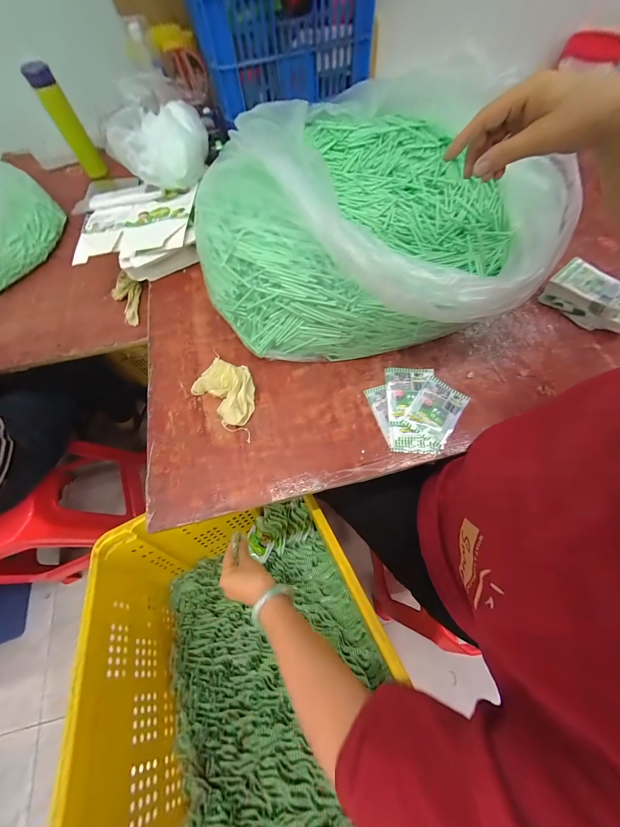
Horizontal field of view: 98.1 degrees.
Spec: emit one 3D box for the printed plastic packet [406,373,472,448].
[{"bbox_3d":[0.191,-0.007,0.405,0.068,0.005,0.094,33,71,15],"label":"printed plastic packet"}]

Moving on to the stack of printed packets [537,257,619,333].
[{"bbox_3d":[0.481,-0.196,0.457,0.143,0.044,0.083,41,73,17],"label":"stack of printed packets"}]

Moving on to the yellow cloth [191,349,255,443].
[{"bbox_3d":[-0.128,-0.037,0.422,0.135,0.026,0.087,40,73,17],"label":"yellow cloth"}]

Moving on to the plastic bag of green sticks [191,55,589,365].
[{"bbox_3d":[0.093,-0.333,0.445,0.507,0.172,0.459,1,66,2],"label":"plastic bag of green sticks"}]

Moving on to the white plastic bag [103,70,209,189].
[{"bbox_3d":[-0.300,-0.556,0.557,0.137,0.112,0.194,5,67,4],"label":"white plastic bag"}]

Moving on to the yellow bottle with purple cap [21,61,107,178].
[{"bbox_3d":[-0.645,-0.774,0.725,0.062,0.215,0.051,-35,70,-13],"label":"yellow bottle with purple cap"}]

